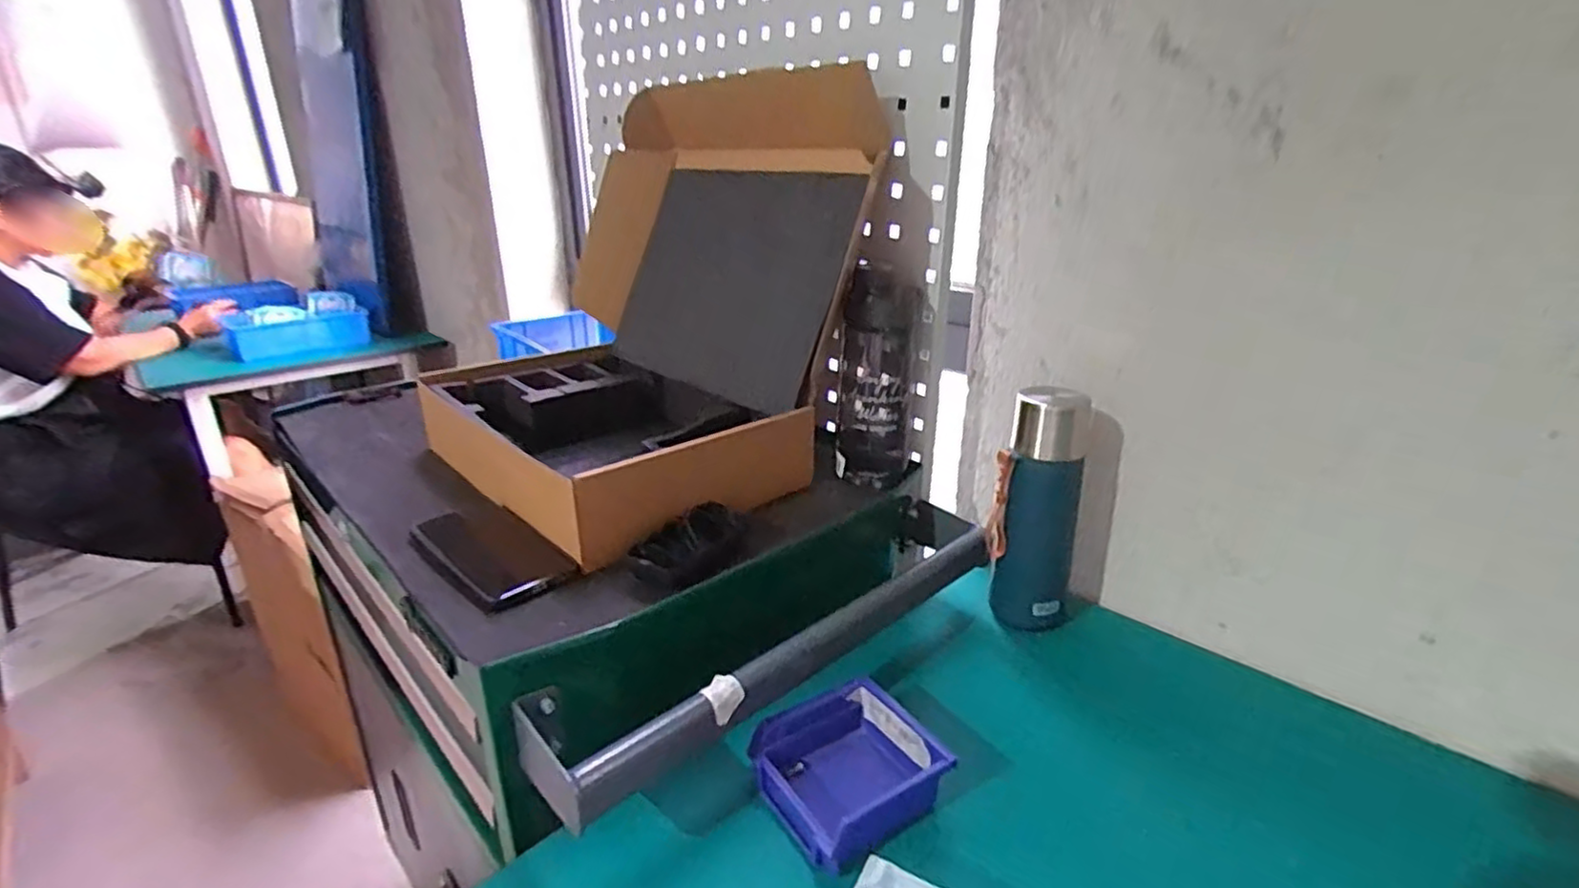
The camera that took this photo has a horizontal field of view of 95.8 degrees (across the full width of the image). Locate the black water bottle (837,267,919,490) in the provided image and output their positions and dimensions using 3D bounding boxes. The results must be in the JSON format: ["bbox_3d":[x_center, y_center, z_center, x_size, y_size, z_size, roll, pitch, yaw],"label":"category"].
[{"bbox_3d":[0.086,-0.066,0.710,0.076,0.202,0.071,1,22,5],"label":"black water bottle"}]

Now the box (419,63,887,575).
[{"bbox_3d":[-0.157,-0.151,0.734,0.390,0.351,0.417,-16,27,-33],"label":"box"}]

